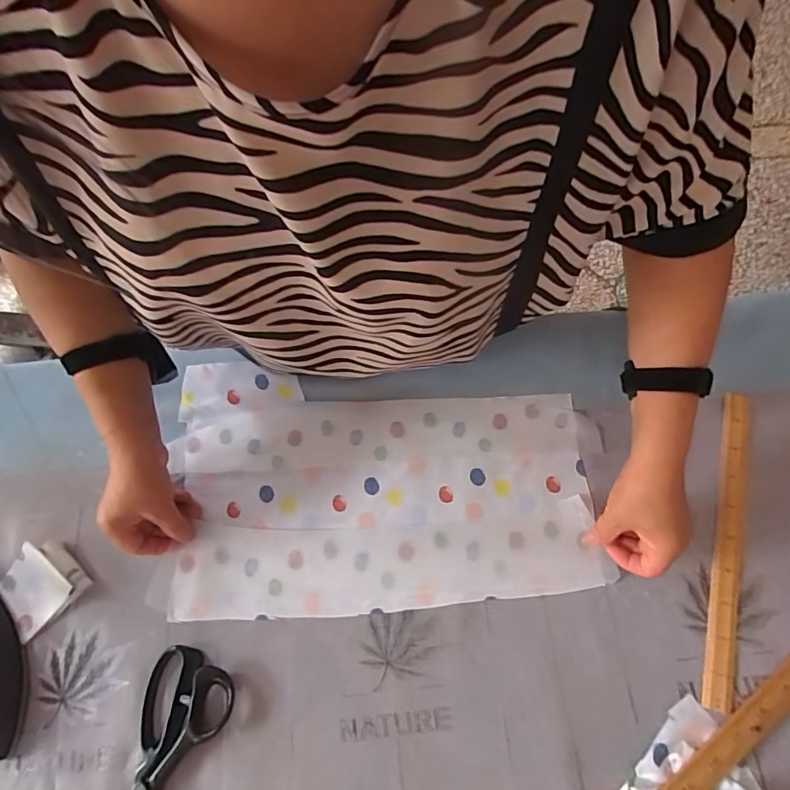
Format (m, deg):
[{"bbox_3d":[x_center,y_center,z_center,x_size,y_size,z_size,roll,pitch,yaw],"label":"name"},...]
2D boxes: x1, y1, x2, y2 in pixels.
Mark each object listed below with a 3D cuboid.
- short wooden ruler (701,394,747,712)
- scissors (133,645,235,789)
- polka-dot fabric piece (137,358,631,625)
[{"bbox_3d":[0.362,0.154,0.509,0.030,0.008,0.330,15,73,7],"label":"short wooden ruler"},{"bbox_3d":[-0.240,0.399,0.444,0.091,0.016,0.287,17,73,7],"label":"scissors"},{"bbox_3d":[-0.020,0.098,0.542,0.478,0.013,0.275,-2,72,1],"label":"polka-dot fabric piece"}]

